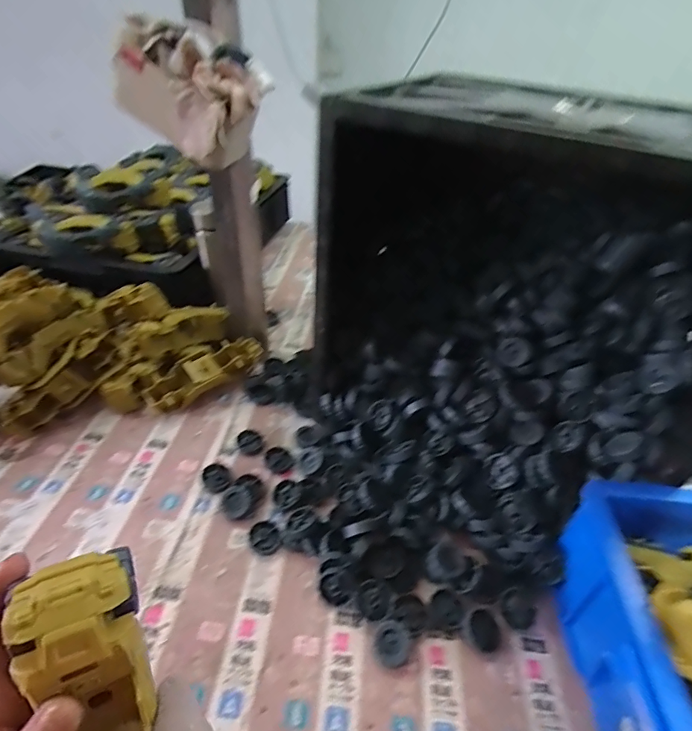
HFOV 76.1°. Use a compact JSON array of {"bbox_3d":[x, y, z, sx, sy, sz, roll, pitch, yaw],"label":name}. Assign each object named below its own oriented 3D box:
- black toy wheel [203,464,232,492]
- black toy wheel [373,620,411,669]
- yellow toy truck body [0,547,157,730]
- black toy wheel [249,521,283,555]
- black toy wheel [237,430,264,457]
[{"bbox_3d":[-0.163,0.143,0.560,0.033,0.010,0.041,-19,46,-25],"label":"black toy wheel"},{"bbox_3d":[0.045,0.271,0.429,0.037,0.016,0.037,-5,63,10],"label":"black toy wheel"},{"bbox_3d":[-0.135,0.183,0.238,0.053,0.149,0.057,-4,9,-8],"label":"yellow toy truck body"},{"bbox_3d":[-0.093,0.197,0.506,0.034,0.009,0.038,-15,44,-21],"label":"black toy wheel"},{"bbox_3d":[-0.131,0.106,0.608,0.033,0.011,0.040,-7,42,-14],"label":"black toy wheel"}]

